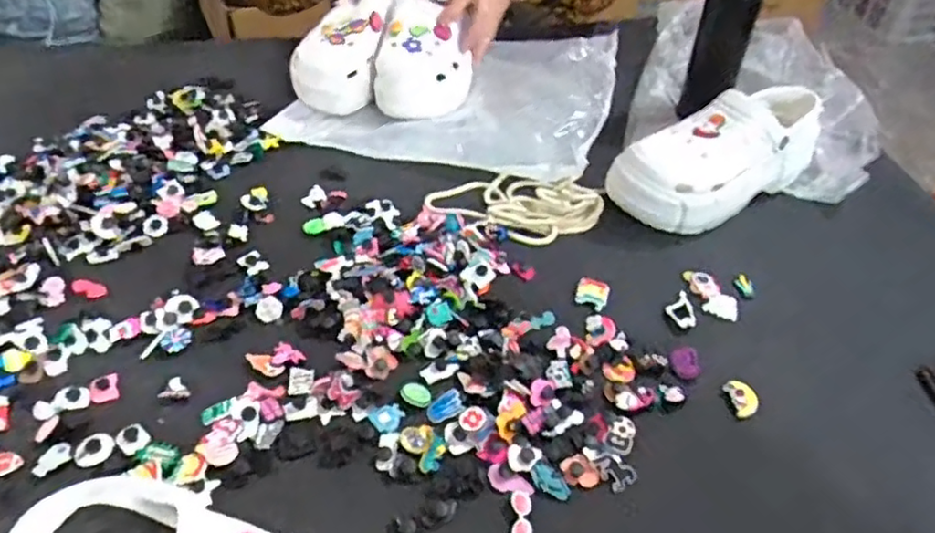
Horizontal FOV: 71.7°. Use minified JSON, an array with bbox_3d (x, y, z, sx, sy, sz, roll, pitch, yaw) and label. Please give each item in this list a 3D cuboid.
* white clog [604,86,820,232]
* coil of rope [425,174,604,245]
[{"bbox_3d":[0.281,-0.126,0.690,0.256,0.102,0.090,-23,49,-22],"label":"white clog"},{"bbox_3d":[0.051,-0.075,0.691,0.181,0.025,0.101,8,45,8],"label":"coil of rope"}]

